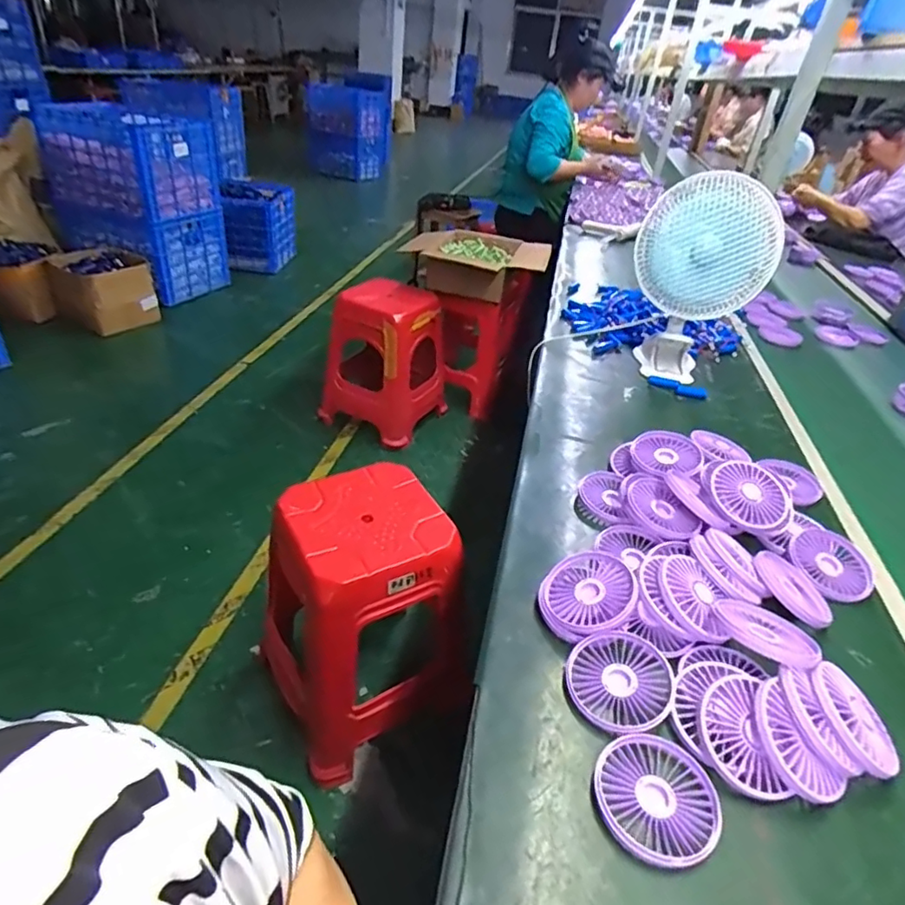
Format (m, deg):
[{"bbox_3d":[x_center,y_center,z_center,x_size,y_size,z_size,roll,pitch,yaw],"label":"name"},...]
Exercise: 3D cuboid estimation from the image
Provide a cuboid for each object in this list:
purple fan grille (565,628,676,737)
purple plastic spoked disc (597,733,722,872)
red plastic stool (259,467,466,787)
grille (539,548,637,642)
[{"bbox_3d":[0.147,0.201,0.501,0.089,0.015,0.089,-6,42,5],"label":"purple fan grille"},{"bbox_3d":[0.153,0.257,0.424,0.083,0.012,0.087,4,36,-3],"label":"purple plastic spoked disc"},{"bbox_3d":[-0.179,0.311,1.111,0.312,0.449,0.306,-17,42,-29],"label":"red plastic stool"},{"bbox_3d":[0.131,0.137,0.554,0.095,0.015,0.087,-12,41,10],"label":"grille"}]

